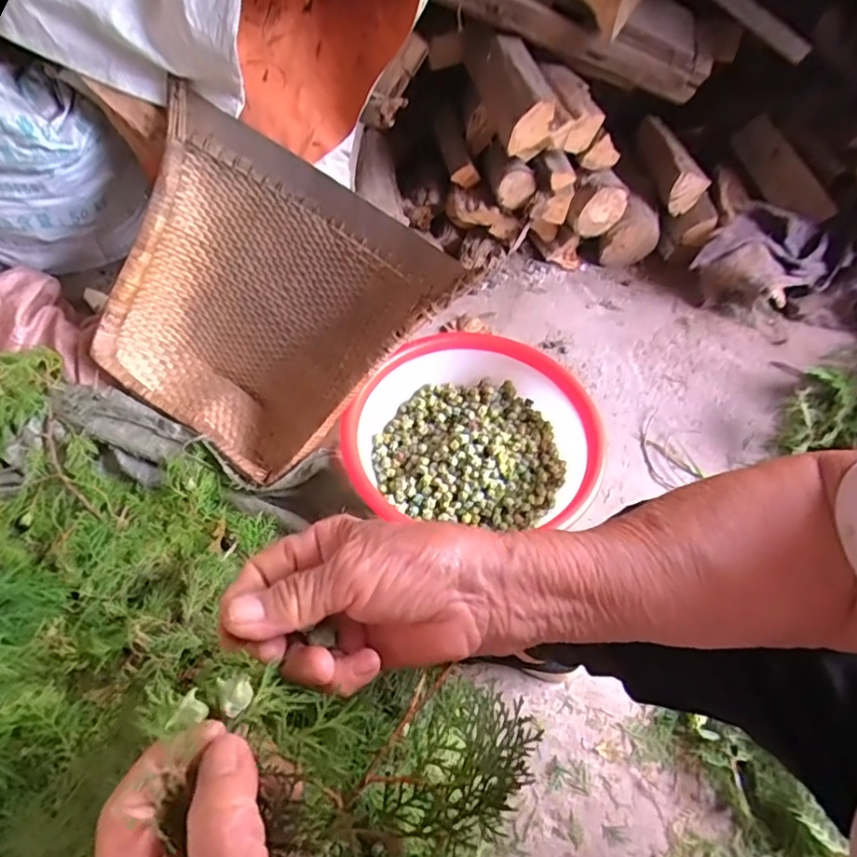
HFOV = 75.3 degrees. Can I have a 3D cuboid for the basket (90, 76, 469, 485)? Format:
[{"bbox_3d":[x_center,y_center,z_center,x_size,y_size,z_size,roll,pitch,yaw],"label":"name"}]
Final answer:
[{"bbox_3d":[-0.243,-0.179,0.807,0.426,0.398,0.123,34,17,3],"label":"basket"}]

